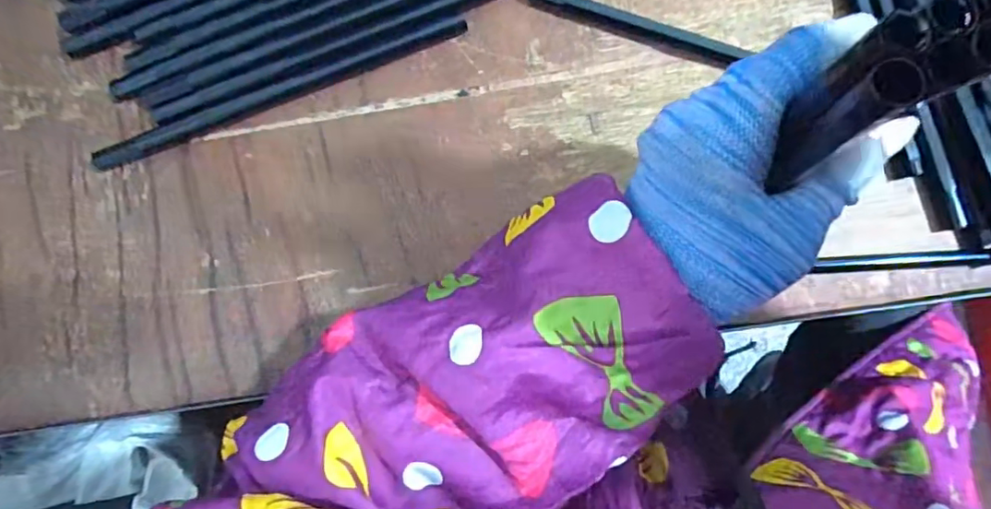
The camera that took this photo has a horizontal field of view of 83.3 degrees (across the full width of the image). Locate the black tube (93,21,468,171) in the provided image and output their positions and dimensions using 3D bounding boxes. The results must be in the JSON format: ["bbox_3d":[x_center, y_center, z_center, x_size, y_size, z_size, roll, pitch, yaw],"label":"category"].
[{"bbox_3d":[-0.128,-0.096,0.329,0.228,0.010,0.014,-20,82,2],"label":"black tube"}]

